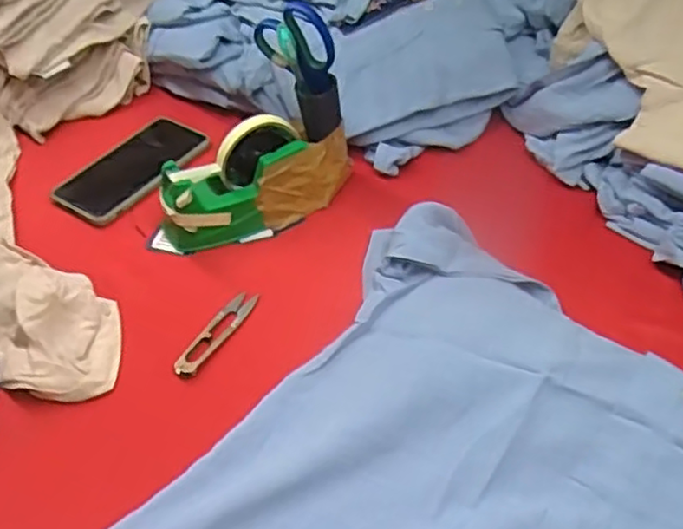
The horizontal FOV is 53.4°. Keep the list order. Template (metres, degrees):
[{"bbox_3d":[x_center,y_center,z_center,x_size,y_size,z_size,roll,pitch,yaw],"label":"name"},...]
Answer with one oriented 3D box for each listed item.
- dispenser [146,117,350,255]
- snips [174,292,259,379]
[{"bbox_3d":[-0.081,-0.082,0.649,0.203,0.102,0.058,-13,46,-17],"label":"dispenser"},{"bbox_3d":[-0.106,0.058,0.580,0.023,0.009,0.099,23,47,18],"label":"snips"}]

